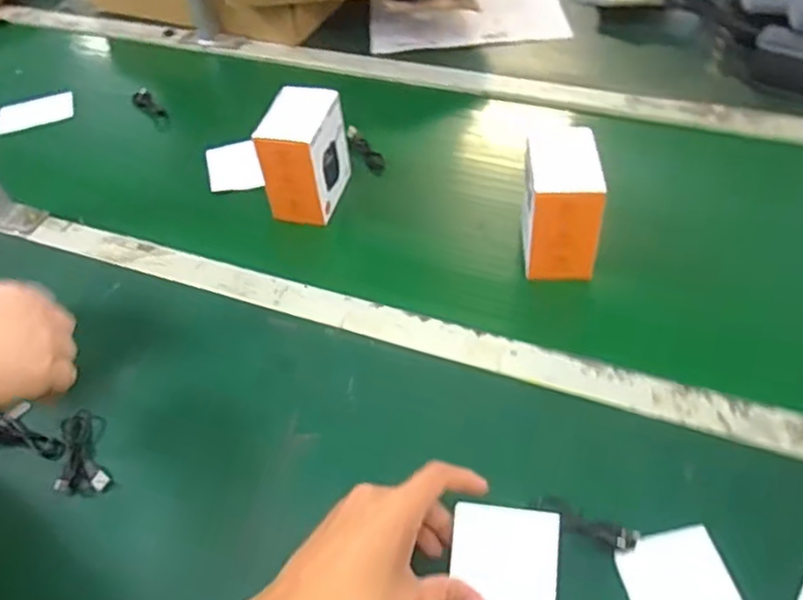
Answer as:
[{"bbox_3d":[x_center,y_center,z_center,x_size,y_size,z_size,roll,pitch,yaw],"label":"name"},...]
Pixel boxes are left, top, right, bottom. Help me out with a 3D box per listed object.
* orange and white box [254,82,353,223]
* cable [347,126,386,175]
[{"bbox_3d":[-0.107,-0.157,0.737,0.064,0.116,0.104,6,50,14],"label":"orange and white box"},{"bbox_3d":[-0.046,-0.190,0.832,0.024,0.017,0.076,-27,68,-18],"label":"cable"}]

